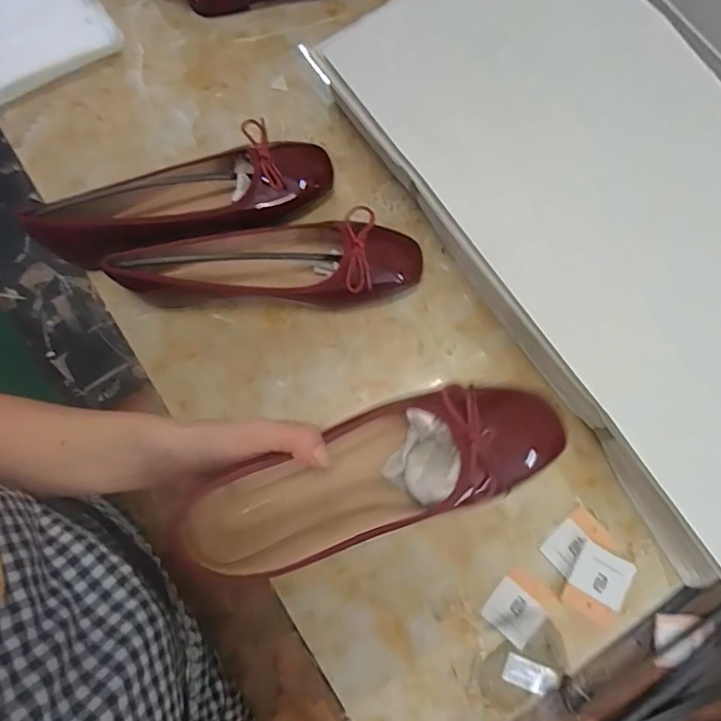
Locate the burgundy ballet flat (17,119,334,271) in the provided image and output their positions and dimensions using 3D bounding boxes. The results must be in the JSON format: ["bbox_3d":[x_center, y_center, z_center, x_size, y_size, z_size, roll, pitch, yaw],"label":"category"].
[{"bbox_3d":[-0.152,-0.138,0.463,0.251,0.069,0.079,-24,78,-5],"label":"burgundy ballet flat"}]

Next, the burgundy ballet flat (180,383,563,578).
[{"bbox_3d":[0.003,0.068,0.325,0.250,0.060,0.082,-21,78,5],"label":"burgundy ballet flat"}]

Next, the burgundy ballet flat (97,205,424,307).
[{"bbox_3d":[-0.074,-0.088,0.451,0.246,0.067,0.070,1,77,0],"label":"burgundy ballet flat"}]

